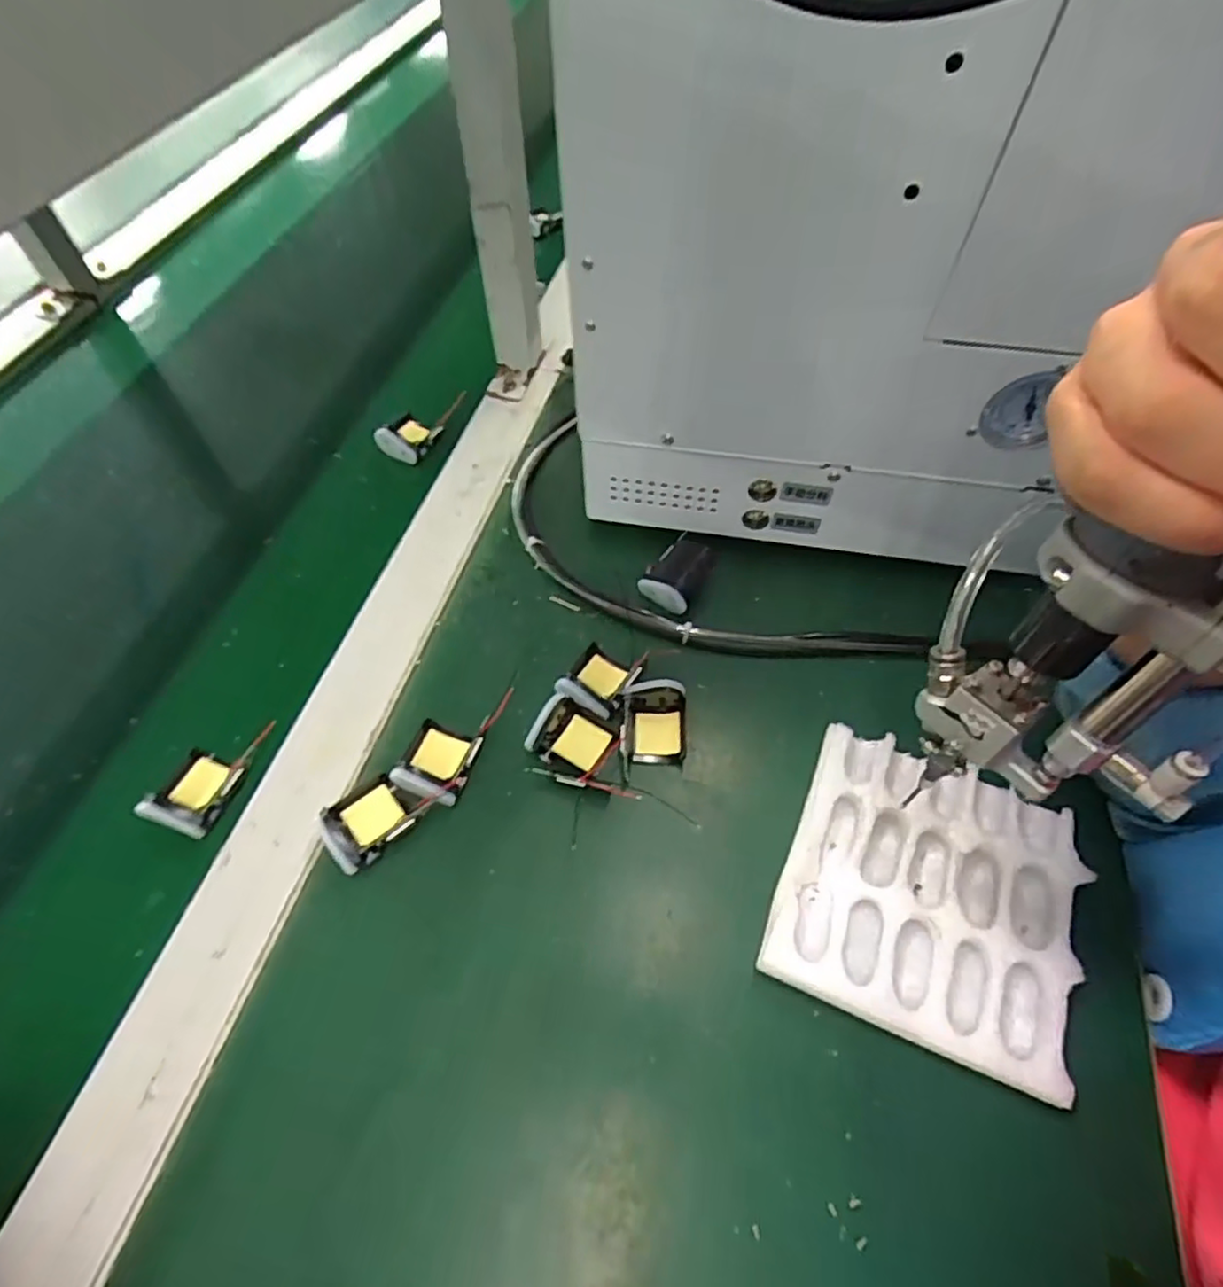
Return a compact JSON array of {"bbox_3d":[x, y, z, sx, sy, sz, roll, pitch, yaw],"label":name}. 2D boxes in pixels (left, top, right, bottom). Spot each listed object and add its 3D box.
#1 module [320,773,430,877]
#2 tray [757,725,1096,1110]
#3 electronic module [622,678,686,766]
[{"bbox_3d":[-0.125,0.088,0.339,0.038,0.017,0.048,40,64,21],"label":"module"},{"bbox_3d":[0.149,0.116,0.315,0.124,0.019,0.130,22,59,12],"label":"tray"},{"bbox_3d":[0.024,0.043,0.366,0.034,0.020,0.043,1,57,-1],"label":"electronic module"}]

